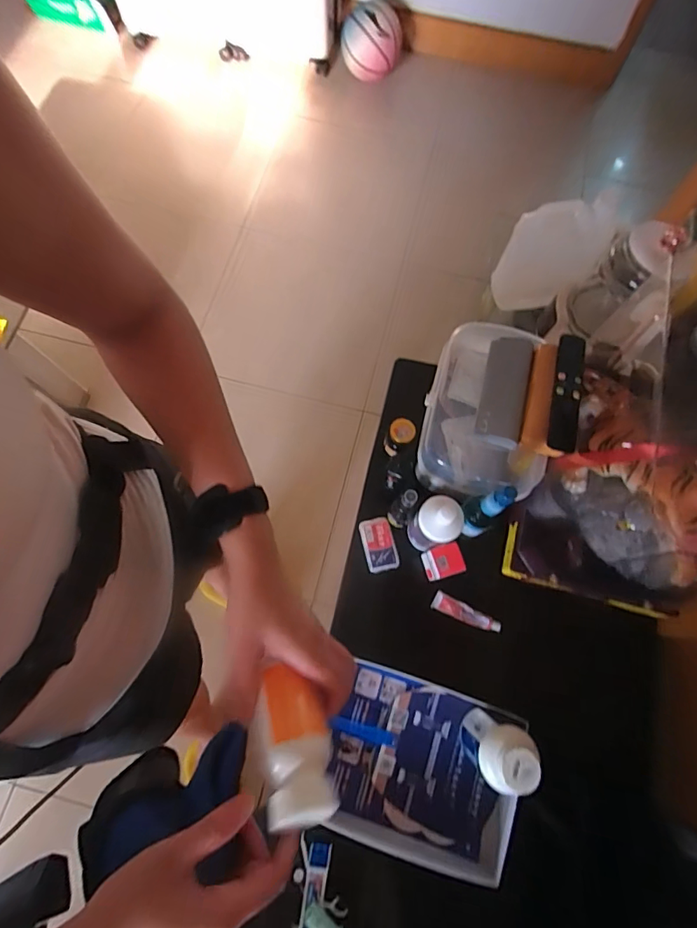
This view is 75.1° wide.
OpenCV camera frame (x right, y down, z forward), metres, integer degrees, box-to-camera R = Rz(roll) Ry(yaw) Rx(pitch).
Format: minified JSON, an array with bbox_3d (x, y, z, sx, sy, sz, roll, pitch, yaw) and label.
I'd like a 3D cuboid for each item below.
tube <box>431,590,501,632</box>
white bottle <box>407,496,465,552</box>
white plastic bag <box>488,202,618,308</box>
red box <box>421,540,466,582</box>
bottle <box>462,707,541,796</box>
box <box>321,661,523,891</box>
[{"bbox_3d":[0.182,0.231,0.703,0.107,0.014,0.028,22,74,6],"label":"tube"},{"bbox_3d":[0.127,0.088,0.661,0.061,0.144,0.062,0,73,-1],"label":"white bottle"},{"bbox_3d":[0.346,-0.352,0.807,0.144,0.186,0.058,17,73,4],"label":"white plastic bag"},{"bbox_3d":[0.143,0.150,0.688,0.045,0.072,0.047,-15,74,-5],"label":"red box"},{"bbox_3d":[0.192,0.369,0.581,0.058,0.128,0.069,6,73,1],"label":"bottle"},{"bbox_3d":[0.100,0.416,0.625,0.243,0.055,0.198,17,73,4],"label":"box"}]

